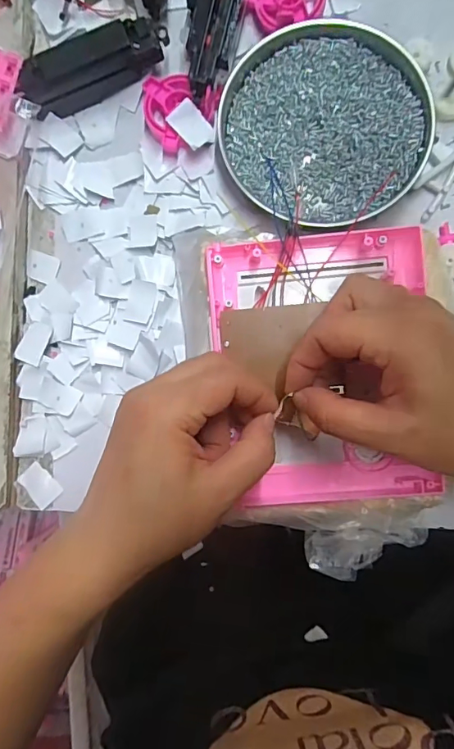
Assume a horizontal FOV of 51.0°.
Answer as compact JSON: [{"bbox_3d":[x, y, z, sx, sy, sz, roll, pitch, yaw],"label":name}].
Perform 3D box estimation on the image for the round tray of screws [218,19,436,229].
[{"bbox_3d":[0.065,-0.168,0.319,0.133,0.017,0.128,0,90,4],"label":"round tray of screws"}]

